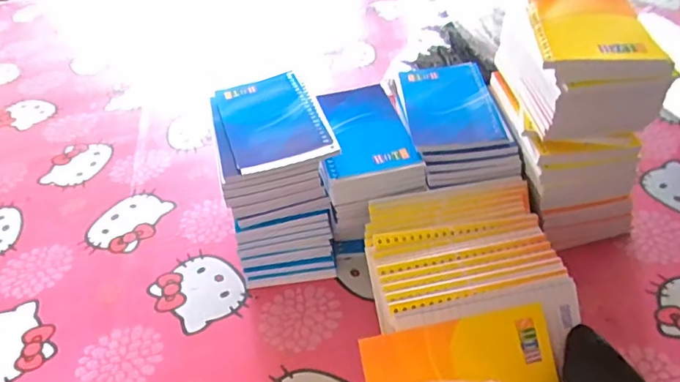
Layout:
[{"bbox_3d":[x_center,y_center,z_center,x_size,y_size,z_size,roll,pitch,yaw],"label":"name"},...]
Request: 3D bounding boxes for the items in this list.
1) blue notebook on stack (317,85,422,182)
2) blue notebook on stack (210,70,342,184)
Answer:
[{"bbox_3d":[0.018,-0.061,0.476,0.077,0.007,0.127,-11,42,-6],"label":"blue notebook on stack"},{"bbox_3d":[-0.066,-0.065,0.463,0.097,0.012,0.137,-14,42,-9],"label":"blue notebook on stack"}]

